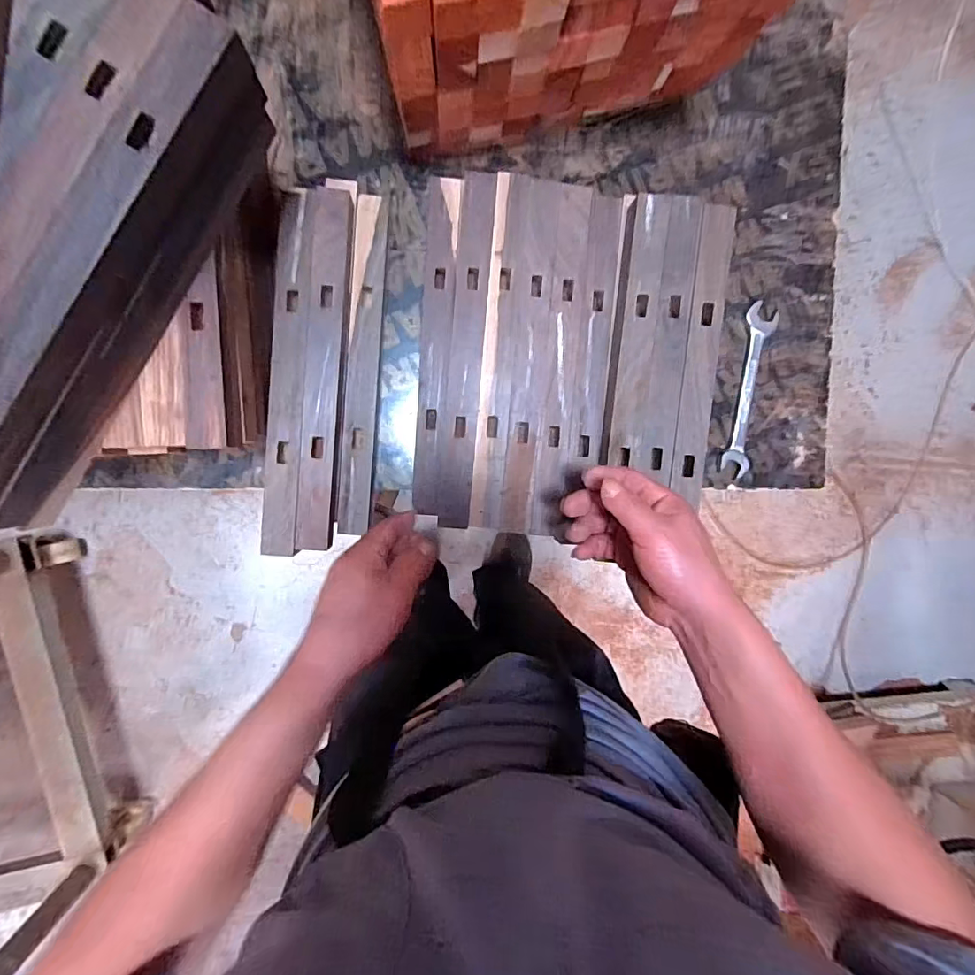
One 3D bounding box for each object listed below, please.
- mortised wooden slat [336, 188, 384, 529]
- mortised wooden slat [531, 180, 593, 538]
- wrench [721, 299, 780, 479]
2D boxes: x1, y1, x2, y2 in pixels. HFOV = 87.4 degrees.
[{"bbox_3d":[-0.123,-0.116,0.502,0.031,0.018,0.321,5,95,-4],"label":"mortised wooden slat"},{"bbox_3d":[0.070,-0.117,0.484,0.031,0.014,0.323,4,96,-4],"label":"mortised wooden slat"},{"bbox_3d":[0.284,-0.105,0.551,0.032,0.014,0.183,9,94,-5],"label":"wrench"}]

